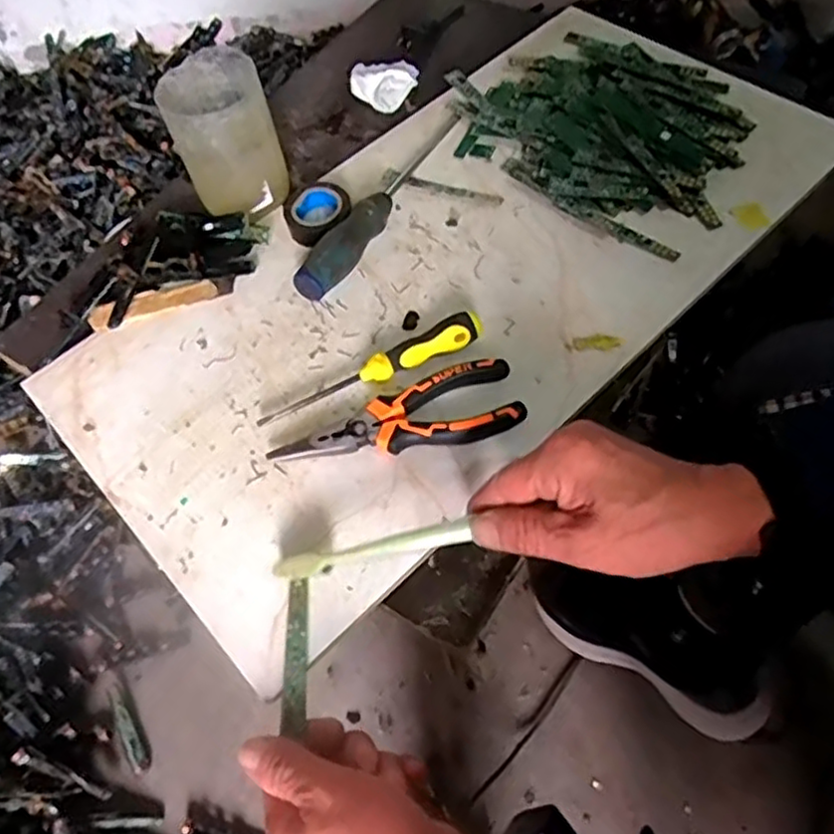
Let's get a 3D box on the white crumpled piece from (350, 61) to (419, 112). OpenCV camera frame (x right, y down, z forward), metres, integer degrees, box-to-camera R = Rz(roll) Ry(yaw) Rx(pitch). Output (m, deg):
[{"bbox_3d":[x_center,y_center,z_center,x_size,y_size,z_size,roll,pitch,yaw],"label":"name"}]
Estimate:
[{"bbox_3d":[-0.030,-0.309,0.647,0.060,0.026,0.058,-3,57,4],"label":"white crumpled piece"}]

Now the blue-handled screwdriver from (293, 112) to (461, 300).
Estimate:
[{"bbox_3d":[-0.025,-0.177,0.554,0.030,0.035,0.227,21,62,18],"label":"blue-handled screwdriver"}]

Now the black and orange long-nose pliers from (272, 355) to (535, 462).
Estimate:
[{"bbox_3d":[-0.013,0.003,0.447,0.157,0.020,0.052,-14,57,-3],"label":"black and orange long-nose pliers"}]

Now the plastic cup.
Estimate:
[{"bbox_3d":[-0.148,-0.216,0.547,0.077,0.105,0.078,-3,57,4],"label":"plastic cup"}]

